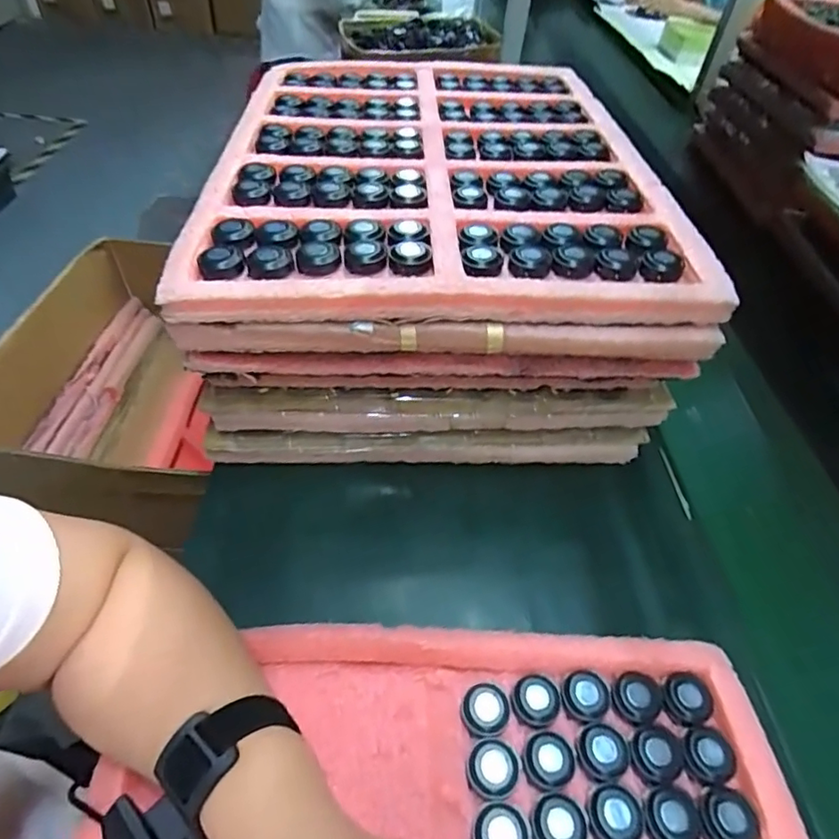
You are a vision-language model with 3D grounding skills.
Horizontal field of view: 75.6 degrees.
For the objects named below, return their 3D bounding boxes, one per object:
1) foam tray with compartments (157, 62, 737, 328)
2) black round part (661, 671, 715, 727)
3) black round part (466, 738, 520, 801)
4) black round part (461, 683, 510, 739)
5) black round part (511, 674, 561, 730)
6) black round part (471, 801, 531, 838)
[{"bbox_3d":[0.014,-0.250,0.507,0.360,0.022,0.482,0,47,-2],"label":"foam tray with compartments"},{"bbox_3d":[0.165,0.171,0.333,0.028,0.009,0.028,4,47,-4],"label":"black round part"},{"bbox_3d":[0.042,0.199,0.308,0.028,0.014,0.028,4,47,-4],"label":"black round part"},{"bbox_3d":[0.040,0.177,0.328,0.028,0.013,0.028,4,47,-4],"label":"black round part"},{"bbox_3d":[0.072,0.172,0.331,0.028,0.009,0.027,1,47,-1],"label":"black round part"},{"bbox_3d":[0.043,0.220,0.285,0.029,0.013,0.029,4,47,-4],"label":"black round part"}]

